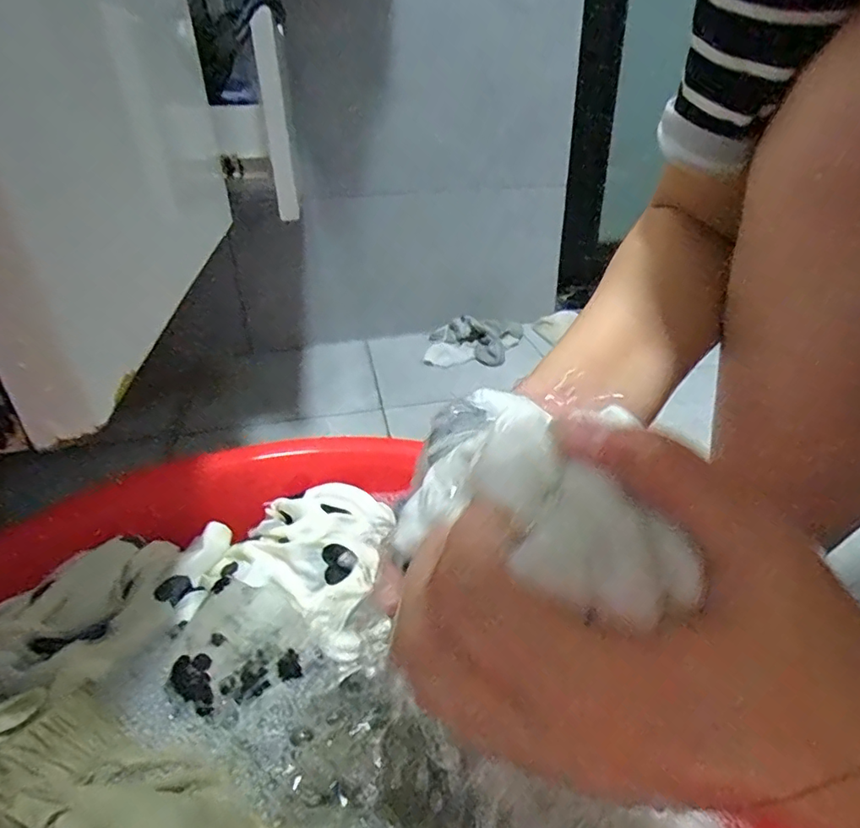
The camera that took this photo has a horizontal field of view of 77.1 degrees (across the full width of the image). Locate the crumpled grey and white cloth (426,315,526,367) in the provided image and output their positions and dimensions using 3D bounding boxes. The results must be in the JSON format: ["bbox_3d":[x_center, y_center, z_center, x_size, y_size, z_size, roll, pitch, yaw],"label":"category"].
[{"bbox_3d":[0.076,-0.129,0.961,0.158,0.032,0.128,4,31,11],"label":"crumpled grey and white cloth"}]

